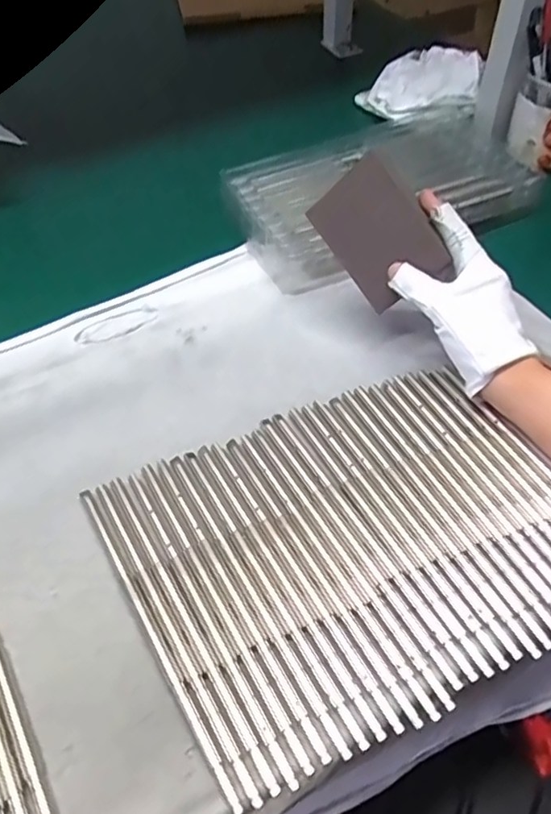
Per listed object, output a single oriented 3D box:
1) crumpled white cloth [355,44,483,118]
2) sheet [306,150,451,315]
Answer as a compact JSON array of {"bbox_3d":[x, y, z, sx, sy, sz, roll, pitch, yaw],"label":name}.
[{"bbox_3d":[0.174,-0.377,0.723,0.143,0.055,0.088,-2,65,27],"label":"crumpled white cloth"},{"bbox_3d":[0.074,-0.126,0.445,0.094,0.069,0.008,52,35,-4],"label":"sheet"}]

